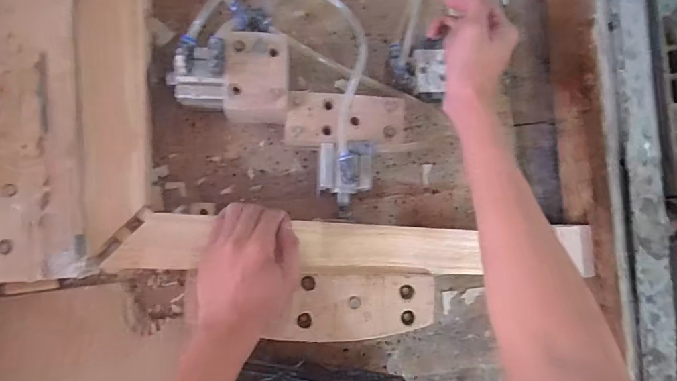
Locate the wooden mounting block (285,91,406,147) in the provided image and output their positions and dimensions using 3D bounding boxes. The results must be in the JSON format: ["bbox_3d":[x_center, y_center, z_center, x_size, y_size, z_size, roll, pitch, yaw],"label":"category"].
[{"bbox_3d":[0.009,-0.072,0.456,0.120,0.014,0.052,1,87,-8],"label":"wooden mounting block"}]

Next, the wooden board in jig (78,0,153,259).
[{"bbox_3d":[-0.216,-0.094,0.437,0.062,0.032,0.285,-3,87,-15],"label":"wooden board in jig"}]

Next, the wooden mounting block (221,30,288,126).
[{"bbox_3d":[-0.080,-0.111,0.439,0.060,0.021,0.085,1,87,-8],"label":"wooden mounting block"}]

